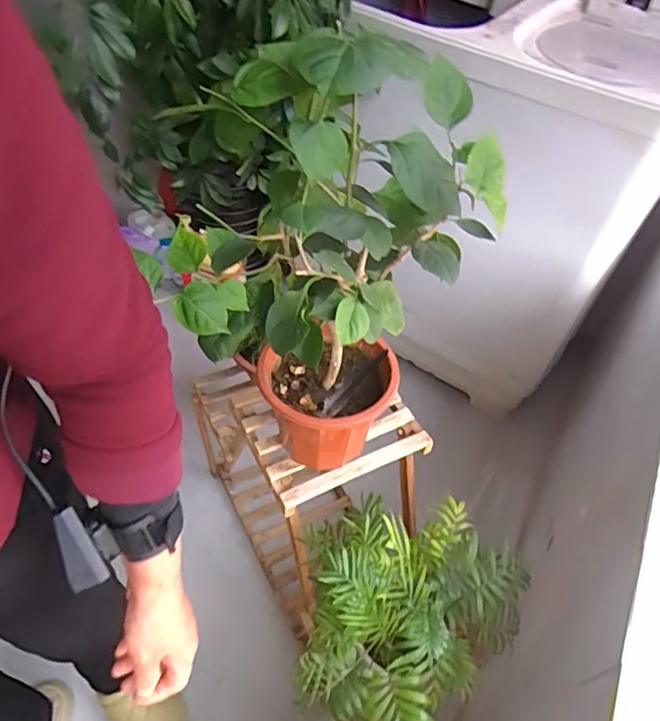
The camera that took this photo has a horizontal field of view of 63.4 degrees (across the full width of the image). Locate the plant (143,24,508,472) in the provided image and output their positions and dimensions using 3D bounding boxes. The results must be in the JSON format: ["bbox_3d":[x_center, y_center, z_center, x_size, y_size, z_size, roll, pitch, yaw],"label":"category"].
[{"bbox_3d":[0.009,-0.108,0.629,0.275,0.475,0.328,12,50,5],"label":"plant"}]

